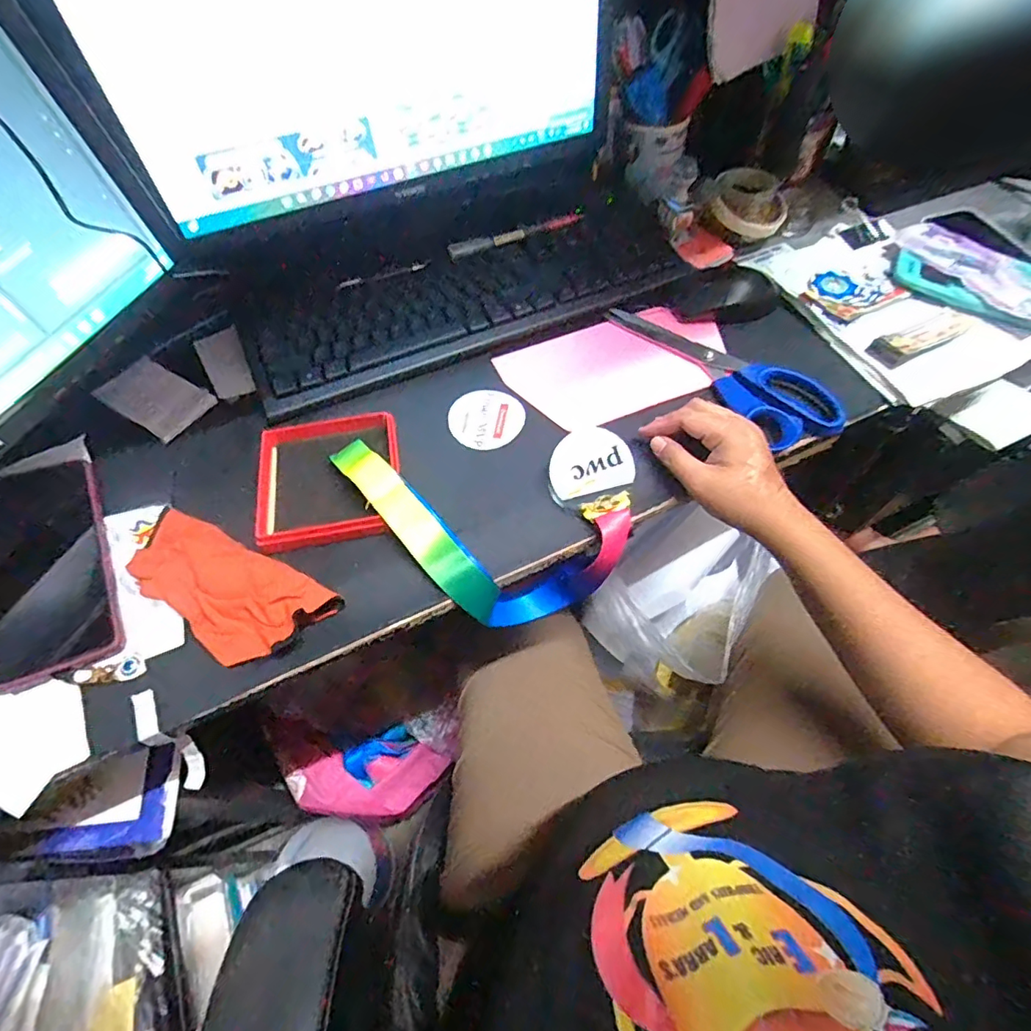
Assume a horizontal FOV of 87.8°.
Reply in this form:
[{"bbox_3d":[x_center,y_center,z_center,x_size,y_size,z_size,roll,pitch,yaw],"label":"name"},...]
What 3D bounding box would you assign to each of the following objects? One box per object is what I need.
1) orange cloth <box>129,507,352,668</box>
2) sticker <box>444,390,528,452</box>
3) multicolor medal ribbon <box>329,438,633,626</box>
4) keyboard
[{"bbox_3d":[-0.218,0.051,0.390,0.161,0.027,0.073,24,63,15],"label":"orange cloth"},{"bbox_3d":[-0.026,-0.089,0.489,0.063,0.004,0.065,-1,59,1],"label":"sticker"},{"bbox_3d":[-0.038,0.012,0.416,0.237,0.053,0.106,24,62,-3],"label":"multicolor medal ribbon"},{"bbox_3d":[-0.044,-0.234,0.538,0.452,0.032,0.160,-24,74,-11],"label":"keyboard"}]

